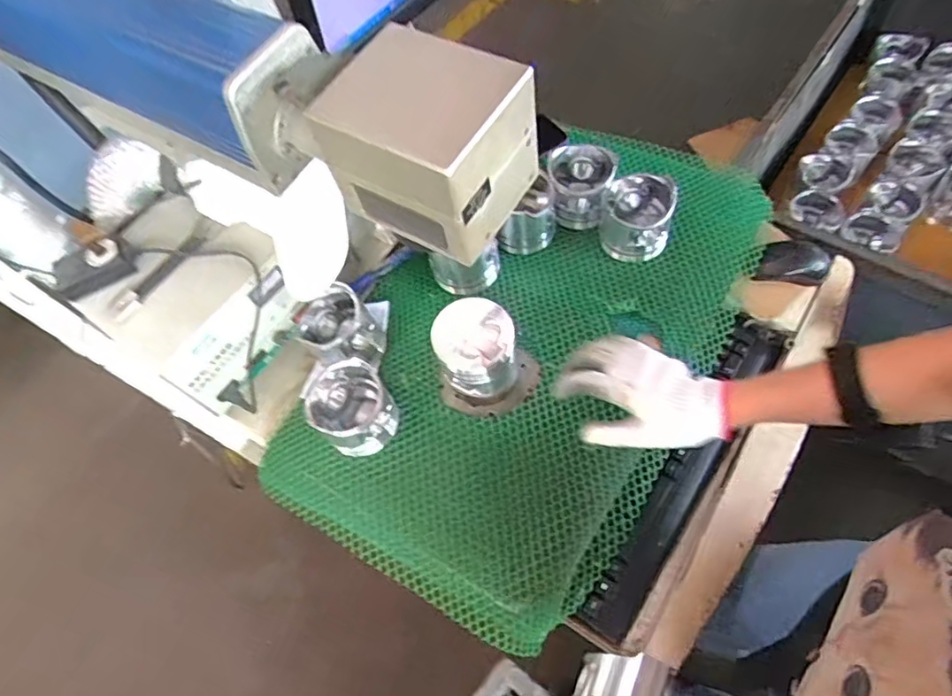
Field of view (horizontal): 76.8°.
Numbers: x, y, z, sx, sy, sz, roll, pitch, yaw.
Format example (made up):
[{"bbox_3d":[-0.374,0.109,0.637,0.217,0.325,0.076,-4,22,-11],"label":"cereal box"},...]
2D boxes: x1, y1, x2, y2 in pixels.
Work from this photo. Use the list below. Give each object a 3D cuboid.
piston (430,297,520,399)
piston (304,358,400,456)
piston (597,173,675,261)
[{"bbox_3d":[0.003,0.008,0.704,0.089,0.105,0.088,-6,61,5],"label":"piston"},{"bbox_3d":[-0.145,0.071,0.703,0.092,0.066,0.087,-3,61,6],"label":"piston"},{"bbox_3d":[0.212,-0.170,0.794,0.089,0.077,0.087,4,62,10],"label":"piston"}]

